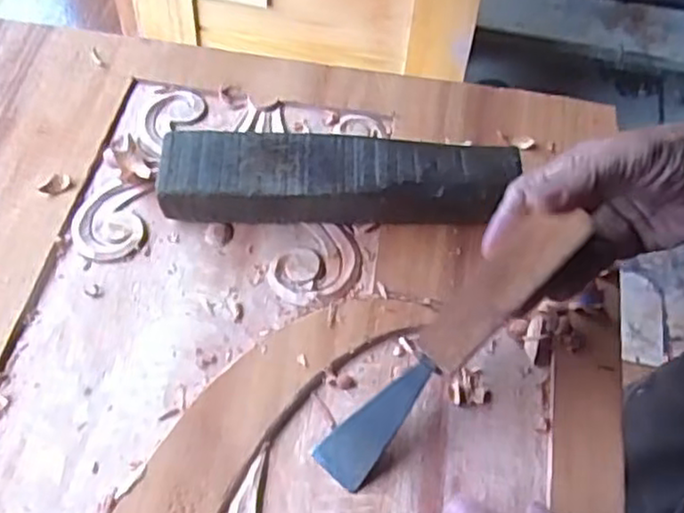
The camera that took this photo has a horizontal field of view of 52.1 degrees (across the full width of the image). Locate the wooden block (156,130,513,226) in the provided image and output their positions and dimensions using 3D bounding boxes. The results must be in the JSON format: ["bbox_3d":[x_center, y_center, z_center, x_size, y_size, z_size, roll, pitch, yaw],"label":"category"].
[{"bbox_3d":[-0.005,-0.056,0.515,0.247,0.047,0.055,1,59,-1],"label":"wooden block"}]

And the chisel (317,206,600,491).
[{"bbox_3d":[0.064,0.054,0.425,0.211,0.016,0.034,-48,68,7],"label":"chisel"}]

